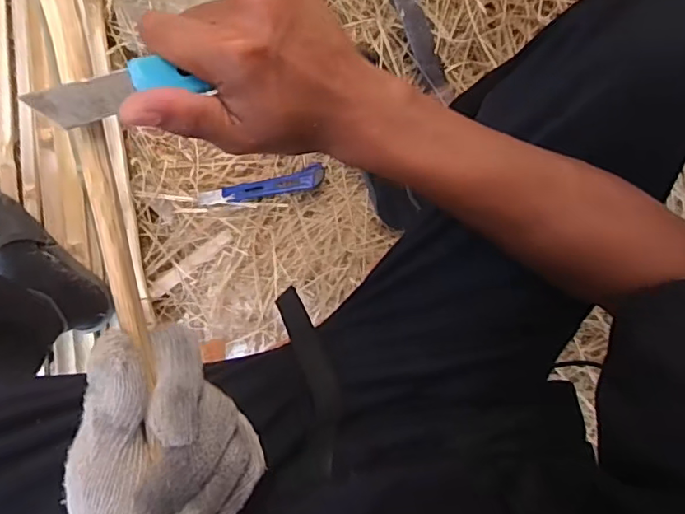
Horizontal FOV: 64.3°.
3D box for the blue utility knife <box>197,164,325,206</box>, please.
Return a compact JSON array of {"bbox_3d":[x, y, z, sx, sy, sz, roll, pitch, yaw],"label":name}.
[{"bbox_3d":[-0.112,-0.094,0.756,0.177,0.017,0.030,-15,96,-3],"label":"blue utility knife"}]

